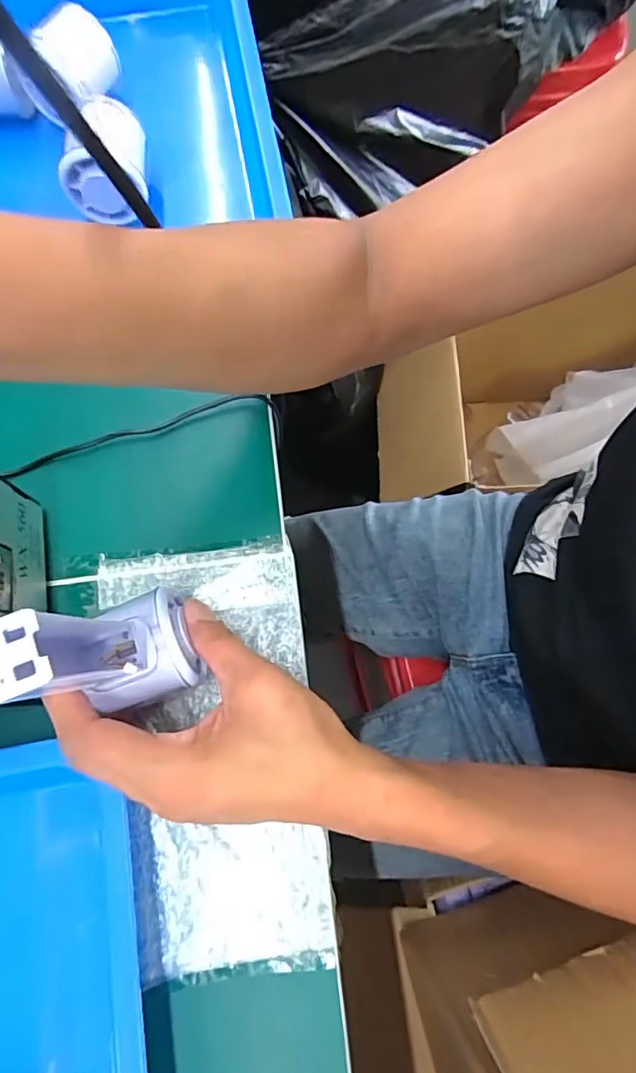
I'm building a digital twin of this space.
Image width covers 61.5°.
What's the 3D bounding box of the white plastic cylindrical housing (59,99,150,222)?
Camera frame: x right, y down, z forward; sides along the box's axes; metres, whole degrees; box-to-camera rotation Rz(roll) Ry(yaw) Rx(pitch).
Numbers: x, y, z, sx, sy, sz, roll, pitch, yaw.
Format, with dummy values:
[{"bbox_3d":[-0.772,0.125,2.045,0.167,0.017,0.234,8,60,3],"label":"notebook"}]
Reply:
[{"bbox_3d":[-0.150,-0.266,0.377,0.057,0.053,0.061,0,74,1],"label":"white plastic cylindrical housing"}]

